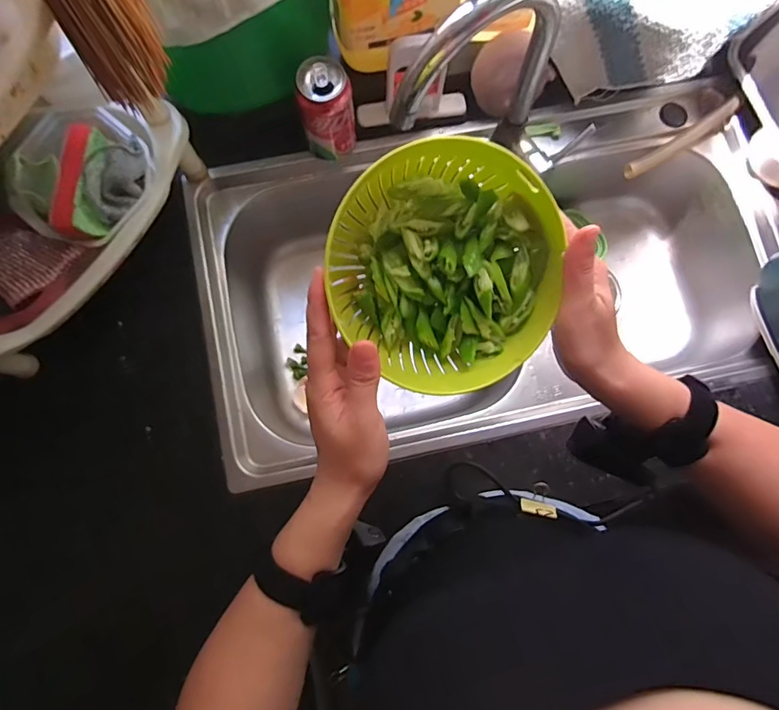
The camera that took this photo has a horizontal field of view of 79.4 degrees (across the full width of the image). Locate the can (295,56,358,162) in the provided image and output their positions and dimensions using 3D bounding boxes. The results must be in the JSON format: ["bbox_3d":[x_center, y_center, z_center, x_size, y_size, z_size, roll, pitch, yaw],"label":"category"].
[{"bbox_3d":[-0.072,-0.289,0.561,0.060,0.103,0.060,0,80,0],"label":"can"}]

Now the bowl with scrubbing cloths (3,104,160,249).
[{"bbox_3d":[-0.327,-0.199,0.494,0.136,0.052,0.147,0,80,0],"label":"bowl with scrubbing cloths"}]

